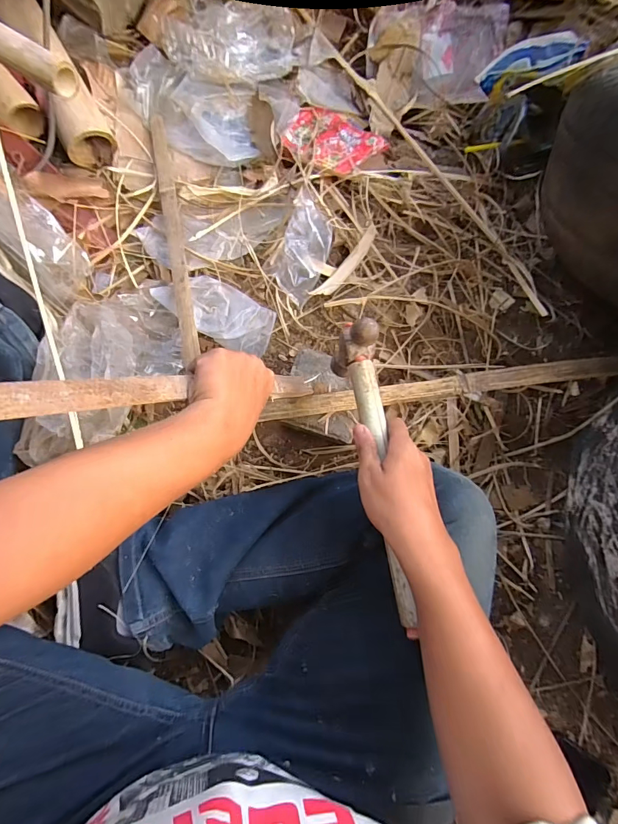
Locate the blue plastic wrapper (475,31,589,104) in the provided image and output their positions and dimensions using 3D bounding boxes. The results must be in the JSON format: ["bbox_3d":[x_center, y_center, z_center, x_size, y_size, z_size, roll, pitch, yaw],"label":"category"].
[{"bbox_3d":[0.299,-0.470,0.542,0.125,0.038,0.037,8,80,41],"label":"blue plastic wrapper"}]

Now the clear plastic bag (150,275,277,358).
[{"bbox_3d":[-0.123,-0.139,0.547,0.160,0.019,0.075,32,83,4],"label":"clear plastic bag"}]

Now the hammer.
[{"bbox_3d":[0.065,0.060,0.396,0.038,0.080,0.292,-8,82,-1],"label":"hammer"}]

